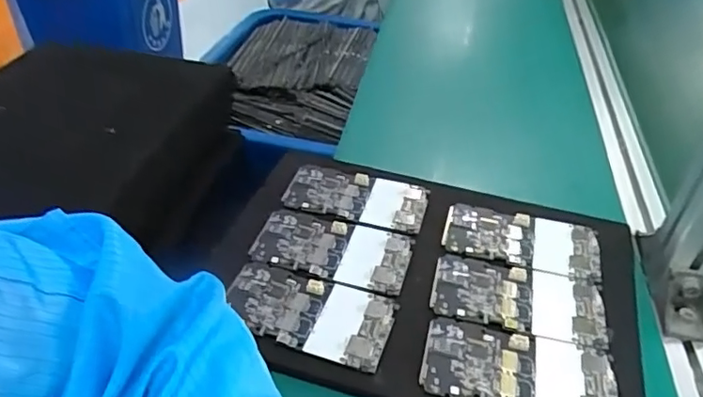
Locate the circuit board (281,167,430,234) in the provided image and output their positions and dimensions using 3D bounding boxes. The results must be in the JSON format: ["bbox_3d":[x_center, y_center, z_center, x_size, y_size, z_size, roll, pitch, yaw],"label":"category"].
[{"bbox_3d":[0.004,-0.002,0.538,0.131,0.008,0.069,10,40,10],"label":"circuit board"}]

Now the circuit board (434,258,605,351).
[{"bbox_3d":[0.133,0.078,0.449,0.131,0.004,0.070,12,40,13],"label":"circuit board"}]

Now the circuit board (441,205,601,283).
[{"bbox_3d":[0.150,0.037,0.499,0.132,0.006,0.064,11,40,11],"label":"circuit board"}]

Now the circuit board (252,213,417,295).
[{"bbox_3d":[-0.017,0.042,0.485,0.129,0.006,0.067,10,40,10],"label":"circuit board"}]

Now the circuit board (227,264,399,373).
[{"bbox_3d":[-0.033,0.090,0.434,0.128,0.013,0.067,12,40,12],"label":"circuit board"}]

